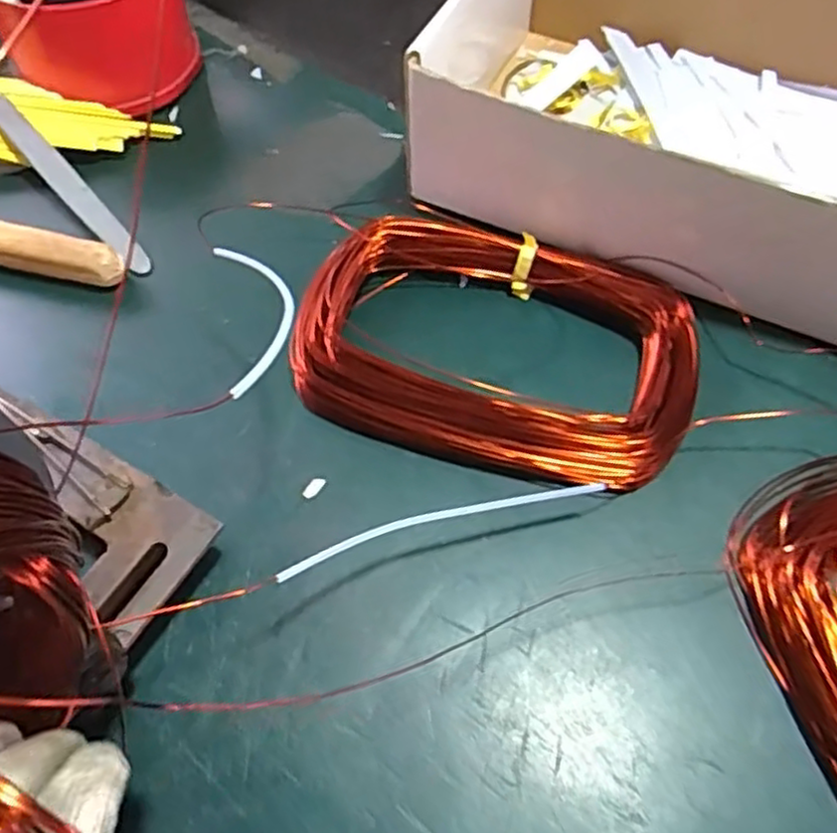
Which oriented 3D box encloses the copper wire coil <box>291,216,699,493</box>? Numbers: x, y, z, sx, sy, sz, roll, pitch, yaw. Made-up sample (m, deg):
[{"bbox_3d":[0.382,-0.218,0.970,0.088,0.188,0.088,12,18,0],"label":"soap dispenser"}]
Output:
[{"bbox_3d":[0.033,-0.033,0.315,0.170,0.024,0.114,16,64,10],"label":"copper wire coil"}]

